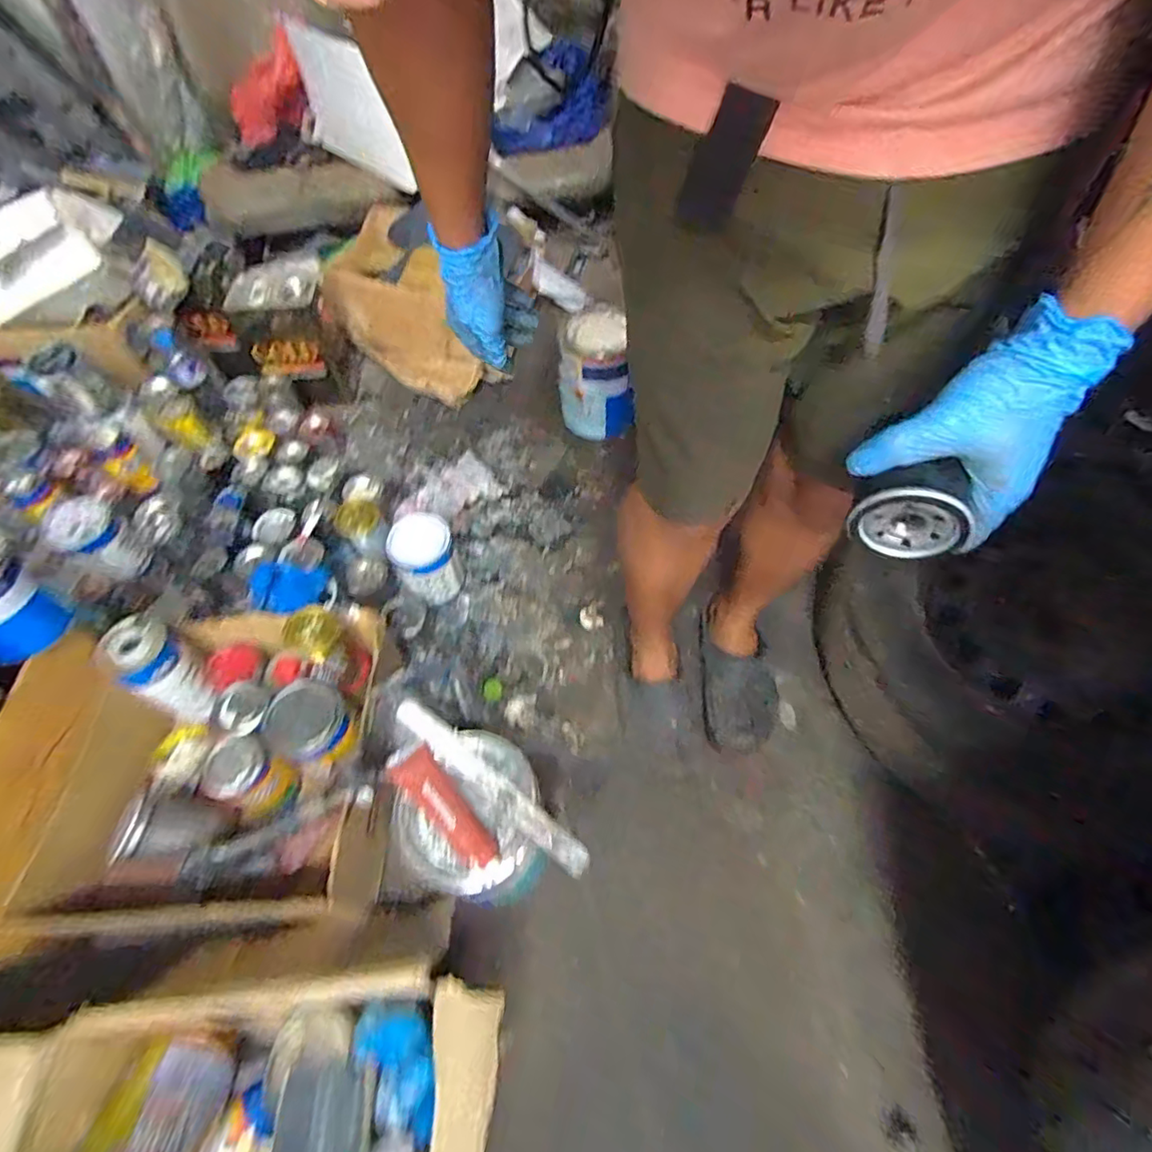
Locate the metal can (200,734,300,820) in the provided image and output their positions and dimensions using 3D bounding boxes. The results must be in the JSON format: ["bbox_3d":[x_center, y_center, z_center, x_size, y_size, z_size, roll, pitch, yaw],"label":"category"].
[{"bbox_3d":[-0.441,0.272,0.780,0.086,0.117,0.074,27,63,18],"label":"metal can"}]

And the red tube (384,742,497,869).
[{"bbox_3d":[-0.147,0.250,0.627,0.047,0.026,0.160,-39,64,-20],"label":"red tube"}]

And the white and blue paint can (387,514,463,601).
[{"bbox_3d":[-0.259,-0.025,0.998,0.100,0.138,0.122,-30,61,-16],"label":"white and blue paint can"}]

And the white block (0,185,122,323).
[{"bbox_3d":[-1.052,-0.613,1.093,0.367,0.133,0.119,-33,61,1],"label":"white block"}]

